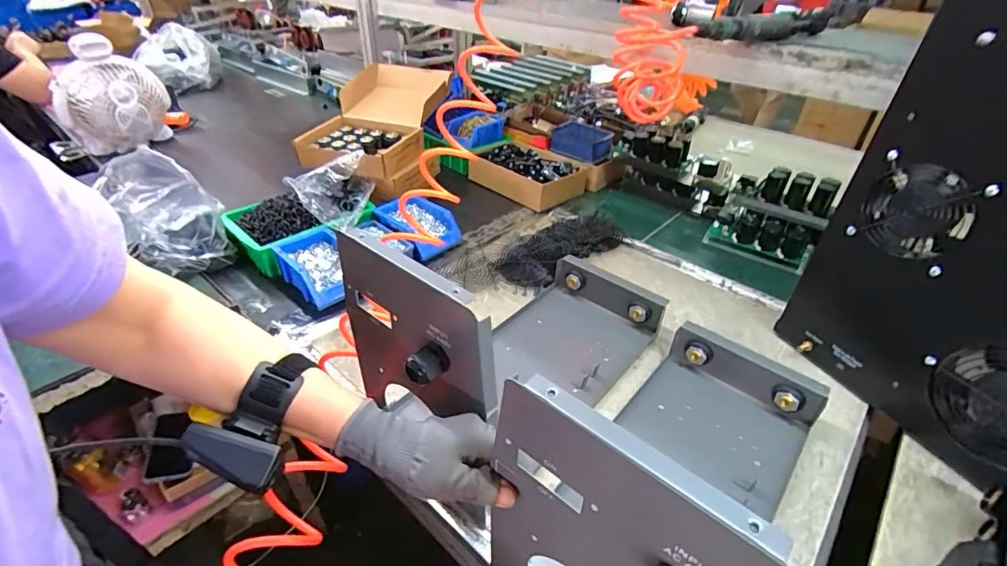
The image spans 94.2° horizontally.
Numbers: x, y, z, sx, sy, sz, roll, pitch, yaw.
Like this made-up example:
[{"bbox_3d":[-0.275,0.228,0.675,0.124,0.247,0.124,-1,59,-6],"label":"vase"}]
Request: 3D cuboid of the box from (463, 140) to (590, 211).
[{"bbox_3d":[0.058,-0.274,1.172,0.275,0.069,0.189,29,44,31],"label":"box"}]

